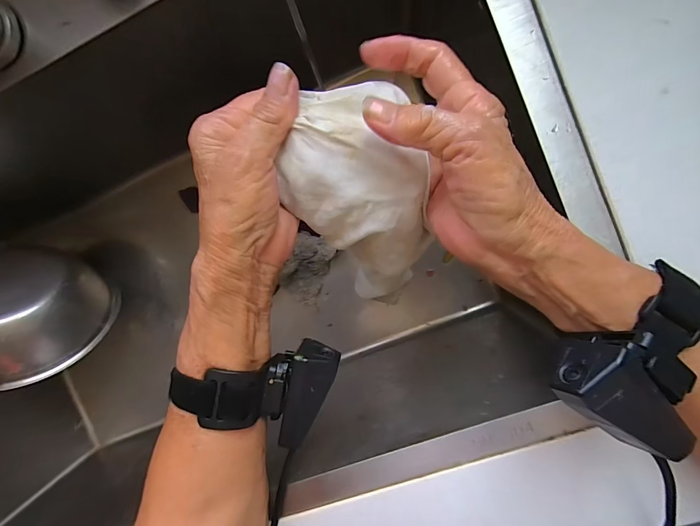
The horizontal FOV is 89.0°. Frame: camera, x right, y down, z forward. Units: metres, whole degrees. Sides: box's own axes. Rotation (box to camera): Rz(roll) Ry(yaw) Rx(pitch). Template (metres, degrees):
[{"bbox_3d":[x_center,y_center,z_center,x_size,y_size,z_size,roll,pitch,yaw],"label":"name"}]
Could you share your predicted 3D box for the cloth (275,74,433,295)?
[{"bbox_3d":[0.008,-0.041,0.241,0.085,0.070,0.134,-9,94,9],"label":"cloth"}]

